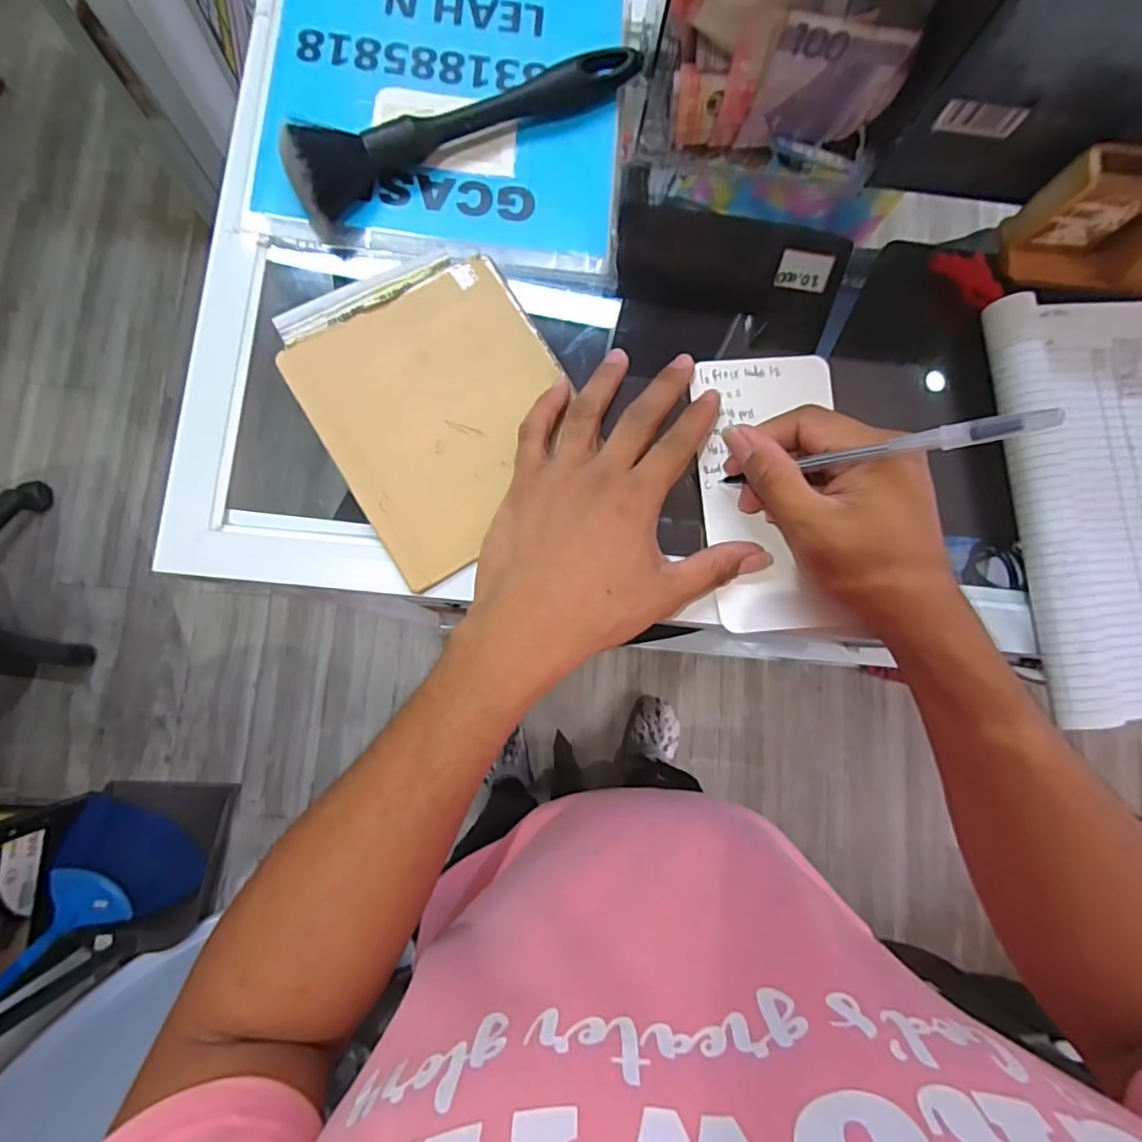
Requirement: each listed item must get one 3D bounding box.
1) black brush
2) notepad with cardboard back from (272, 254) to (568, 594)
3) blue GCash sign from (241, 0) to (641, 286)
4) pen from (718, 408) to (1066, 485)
[{"bbox_3d":[-0.063,-0.266,0.339,0.213,0.034,0.040,-30,87,-10],"label":"black brush"},{"bbox_3d":[-0.071,-0.093,0.329,0.134,0.015,0.165,-29,85,-7],"label":"notepad with cardboard back"},{"bbox_3d":[-0.075,-0.284,0.355,0.215,0.007,0.198,6,85,-3],"label":"blue GCash sign"},{"bbox_3d":[0.134,-0.054,0.276,0.007,0.155,0.009,7,84,-37],"label":"pen"}]

